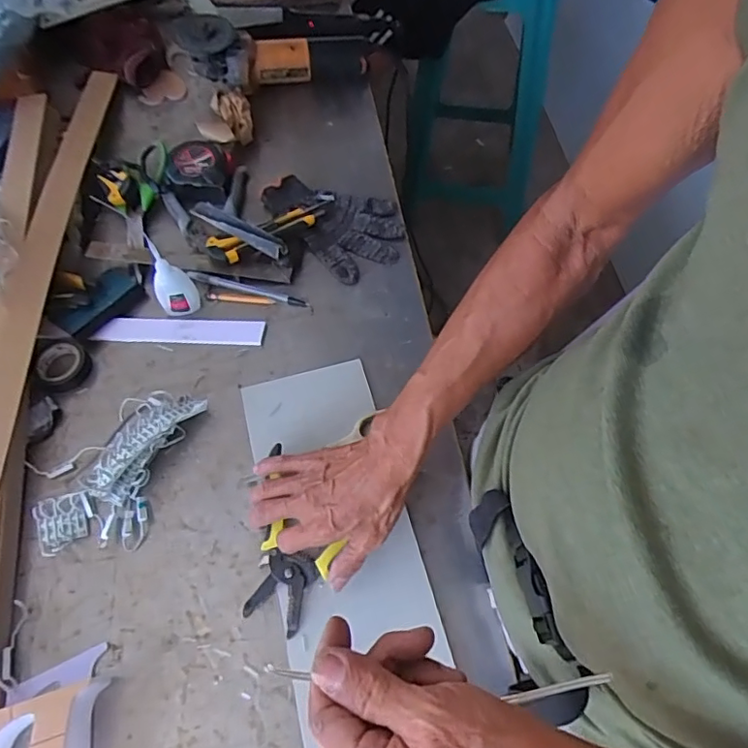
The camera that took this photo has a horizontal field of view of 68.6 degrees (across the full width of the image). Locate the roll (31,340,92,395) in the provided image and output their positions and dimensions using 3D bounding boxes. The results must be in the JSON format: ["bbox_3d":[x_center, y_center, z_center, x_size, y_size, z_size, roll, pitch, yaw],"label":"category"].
[{"bbox_3d":[-0.356,-0.010,0.623,0.059,0.023,0.062,-1,62,2],"label":"roll"}]

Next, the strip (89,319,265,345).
[{"bbox_3d":[-0.228,-0.051,0.647,0.193,0.006,0.029,1,74,0],"label":"strip"}]

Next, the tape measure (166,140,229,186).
[{"bbox_3d":[-0.237,-0.279,0.740,0.074,0.035,0.072,-8,63,-6],"label":"tape measure"}]

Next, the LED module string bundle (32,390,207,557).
[{"bbox_3d":[-0.256,0.094,0.556,0.097,0.036,0.185,17,64,11],"label":"LED module string bundle"}]

